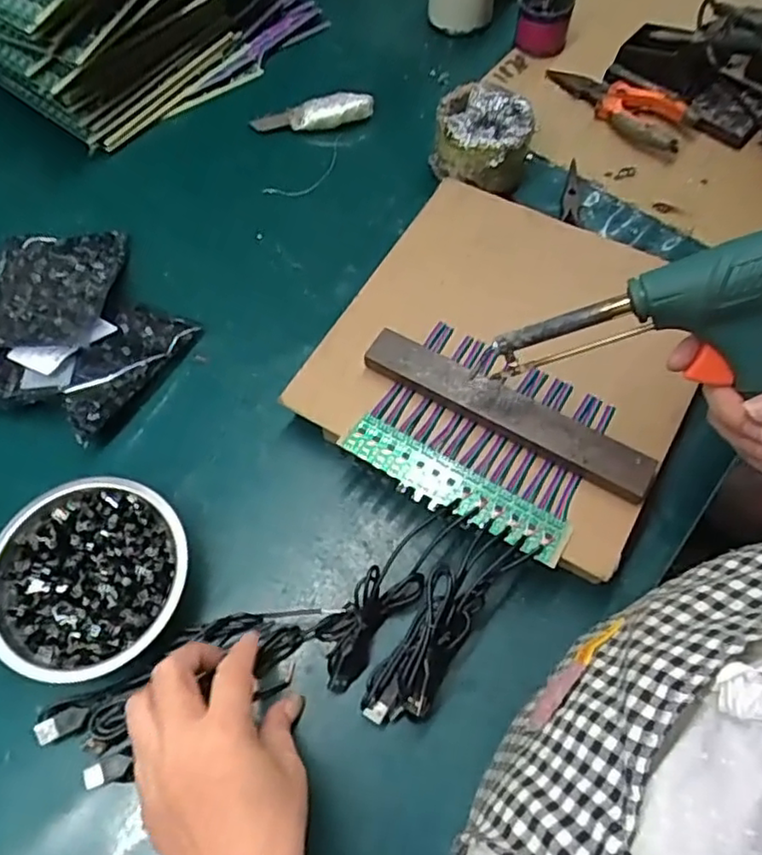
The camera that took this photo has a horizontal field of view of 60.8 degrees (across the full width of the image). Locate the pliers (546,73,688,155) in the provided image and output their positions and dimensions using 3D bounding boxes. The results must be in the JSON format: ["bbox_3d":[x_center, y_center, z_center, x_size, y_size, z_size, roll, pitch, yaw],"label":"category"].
[{"bbox_3d":[0.233,-0.326,0.644,0.057,0.021,0.156,-38,67,-14],"label":"pliers"}]

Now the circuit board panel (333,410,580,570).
[{"bbox_3d":[0.048,0.038,0.438,0.162,0.004,0.034,30,67,13],"label":"circuit board panel"}]

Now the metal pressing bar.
[{"bbox_3d":[0.086,-0.013,0.451,0.207,0.019,0.032,30,67,13],"label":"metal pressing bar"}]

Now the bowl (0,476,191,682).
[{"bbox_3d":[-0.194,0.102,0.437,0.122,0.042,0.124,-2,63,3],"label":"bowl"}]

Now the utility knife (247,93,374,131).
[{"bbox_3d":[-0.067,-0.312,0.642,0.120,0.022,0.019,-8,63,0],"label":"utility knife"}]

